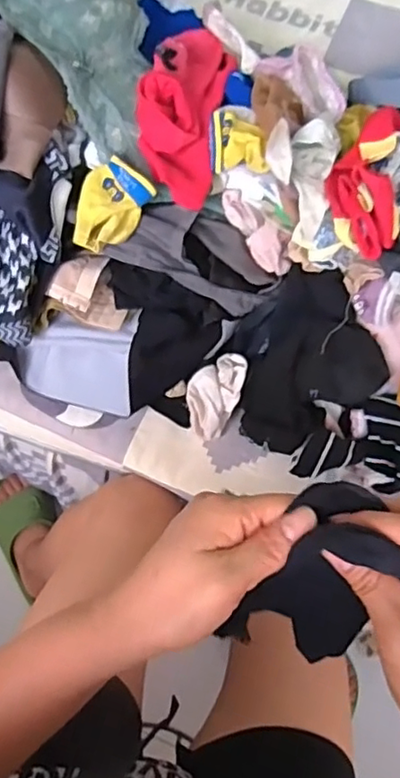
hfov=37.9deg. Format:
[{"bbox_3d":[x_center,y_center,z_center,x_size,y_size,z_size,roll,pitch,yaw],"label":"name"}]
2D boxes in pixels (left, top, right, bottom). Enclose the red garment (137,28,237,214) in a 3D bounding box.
[{"bbox_3d":[-0.013,-0.311,0.609,0.080,0.066,0.239,10,66,1],"label":"red garment"}]

